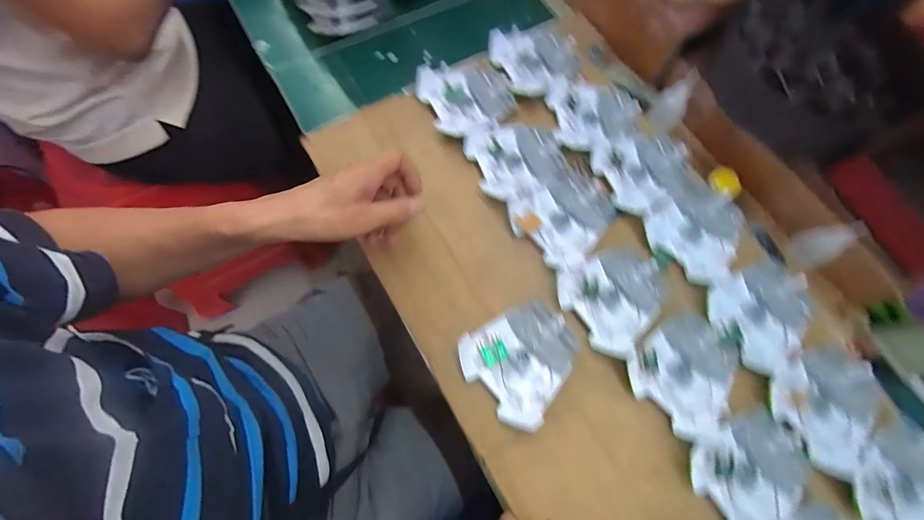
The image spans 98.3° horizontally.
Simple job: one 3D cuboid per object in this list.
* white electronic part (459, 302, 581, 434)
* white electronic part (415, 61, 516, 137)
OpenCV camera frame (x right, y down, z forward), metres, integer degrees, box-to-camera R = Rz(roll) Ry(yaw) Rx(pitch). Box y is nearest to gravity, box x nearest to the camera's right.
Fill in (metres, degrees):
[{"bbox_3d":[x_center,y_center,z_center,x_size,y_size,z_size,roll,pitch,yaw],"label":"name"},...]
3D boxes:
[{"bbox_3d":[0.063,0.100,0.393,0.110,0.011,0.101,-28,73,-9],"label":"white electronic part"},{"bbox_3d":[0.007,-0.202,0.491,0.107,0.029,0.102,-27,72,-9],"label":"white electronic part"}]

